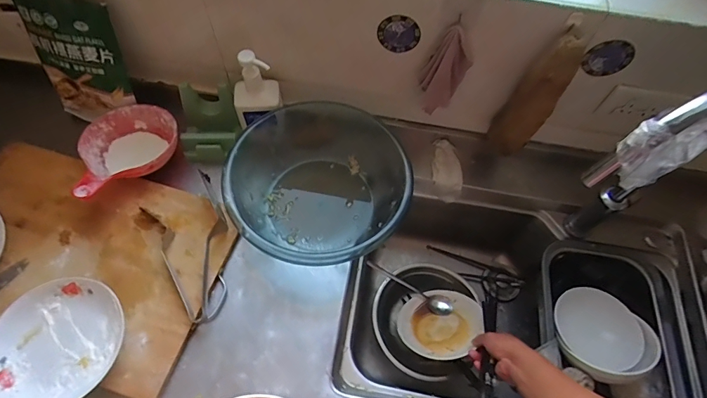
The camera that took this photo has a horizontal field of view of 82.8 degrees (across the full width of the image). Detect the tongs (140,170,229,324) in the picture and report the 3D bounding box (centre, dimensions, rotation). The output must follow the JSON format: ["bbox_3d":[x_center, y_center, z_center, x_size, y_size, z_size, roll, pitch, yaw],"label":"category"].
[{"bbox_3d":[-0.267,0.074,0.678,0.126,0.049,0.244,-28,67,-16],"label":"tongs"}]

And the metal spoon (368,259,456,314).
[{"bbox_3d":[0.124,0.186,0.879,0.204,0.032,0.038,33,66,14],"label":"metal spoon"}]

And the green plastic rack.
[{"bbox_3d":[-0.279,-0.150,0.777,0.113,0.107,0.116,-3,63,-4],"label":"green plastic rack"}]

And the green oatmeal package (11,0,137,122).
[{"bbox_3d":[-0.513,-0.254,0.750,0.182,0.248,0.032,13,43,4],"label":"green oatmeal package"}]

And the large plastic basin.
[{"bbox_3d":[-0.057,-0.031,0.740,0.298,0.143,0.281,1,62,-2],"label":"large plastic basin"}]

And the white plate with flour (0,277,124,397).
[{"bbox_3d":[-0.442,0.214,0.603,0.182,0.036,0.186,1,62,-2],"label":"white plate with flour"}]

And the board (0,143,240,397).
[{"bbox_3d":[-0.480,0.088,0.681,0.500,0.031,0.337,17,63,6],"label":"board"}]

